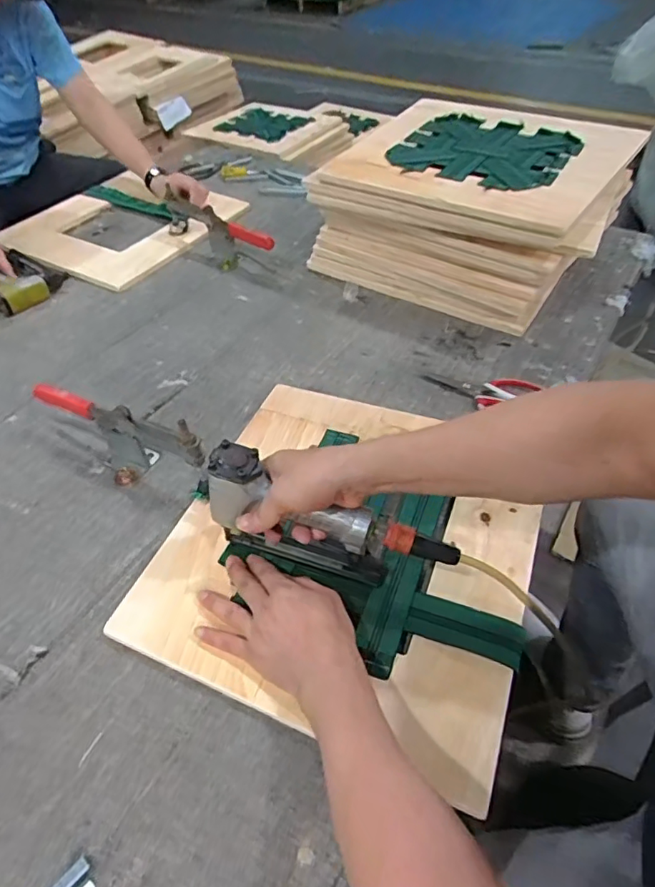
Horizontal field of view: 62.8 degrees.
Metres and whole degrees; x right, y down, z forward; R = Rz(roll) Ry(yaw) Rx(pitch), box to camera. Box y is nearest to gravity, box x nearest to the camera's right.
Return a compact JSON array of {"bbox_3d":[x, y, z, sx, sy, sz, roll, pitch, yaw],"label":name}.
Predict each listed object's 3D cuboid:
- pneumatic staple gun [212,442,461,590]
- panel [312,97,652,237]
[{"bbox_3d":[-0.004,0.089,0.563,0.252,0.115,0.043,20,50,0],"label":"pneumatic staple gun"},{"bbox_3d":[0.255,-0.487,0.901,0.417,0.025,0.372,28,58,24],"label":"panel"}]

